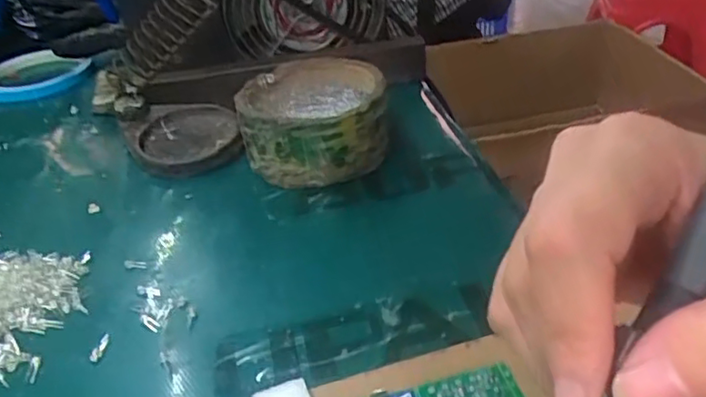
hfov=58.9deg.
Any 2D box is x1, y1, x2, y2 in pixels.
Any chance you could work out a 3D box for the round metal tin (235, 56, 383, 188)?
[{"bbox_3d":[-0.024,-0.045,0.381,0.084,0.051,0.079,-7,34,-4],"label":"round metal tin"}]

